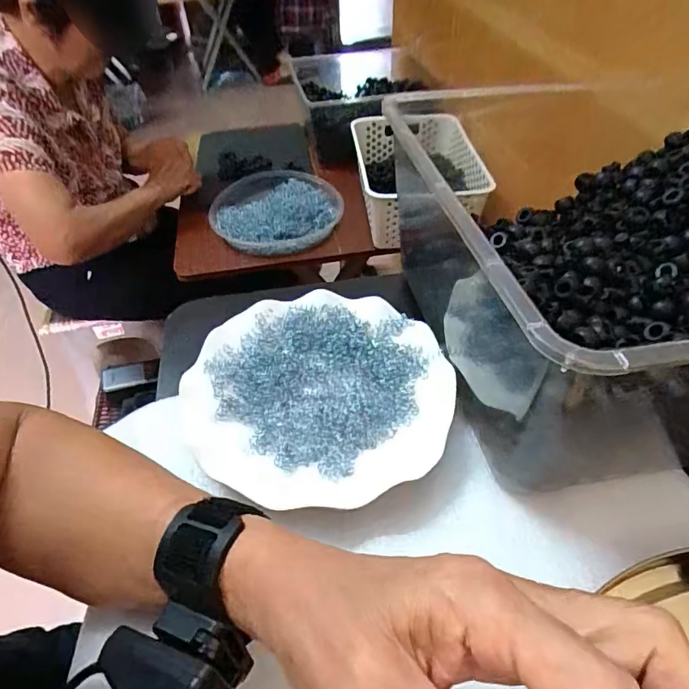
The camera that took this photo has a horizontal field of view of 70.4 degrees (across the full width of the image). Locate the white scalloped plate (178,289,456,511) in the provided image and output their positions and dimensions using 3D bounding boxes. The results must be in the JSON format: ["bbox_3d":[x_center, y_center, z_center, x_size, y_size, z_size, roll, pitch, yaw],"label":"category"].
[{"bbox_3d":[-0.019,0.027,0.344,0.180,0.019,0.173,-2,49,2],"label":"white scalloped plate"}]

